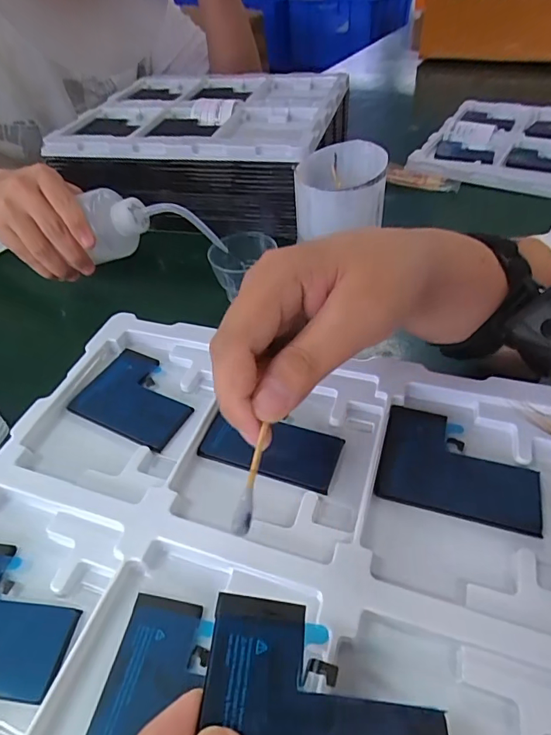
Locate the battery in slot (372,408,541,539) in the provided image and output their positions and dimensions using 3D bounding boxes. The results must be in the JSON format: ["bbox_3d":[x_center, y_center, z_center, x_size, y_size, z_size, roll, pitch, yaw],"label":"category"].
[{"bbox_3d":[0.096,0.051,0.239,0.077,0.005,0.059,12,48,16],"label":"battery in slot"}]

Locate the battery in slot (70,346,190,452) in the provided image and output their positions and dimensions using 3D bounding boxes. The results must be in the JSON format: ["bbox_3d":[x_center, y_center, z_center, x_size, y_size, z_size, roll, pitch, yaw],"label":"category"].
[{"bbox_3d":[-0.088,0.018,0.291,0.077,0.004,0.057,19,50,22],"label":"battery in slot"}]

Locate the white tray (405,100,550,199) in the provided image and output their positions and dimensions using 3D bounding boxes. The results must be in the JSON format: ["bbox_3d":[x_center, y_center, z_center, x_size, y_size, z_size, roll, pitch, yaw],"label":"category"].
[{"bbox_3d":[0.383,-0.305,0.616,0.304,0.022,0.292,23,52,25],"label":"white tray"}]

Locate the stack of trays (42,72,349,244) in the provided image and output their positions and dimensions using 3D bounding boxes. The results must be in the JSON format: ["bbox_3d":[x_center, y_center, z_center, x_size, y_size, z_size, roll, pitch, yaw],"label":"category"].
[{"bbox_3d":[-0.078,-0.286,0.584,0.306,0.107,0.263,8,47,12],"label":"stack of trays"}]

